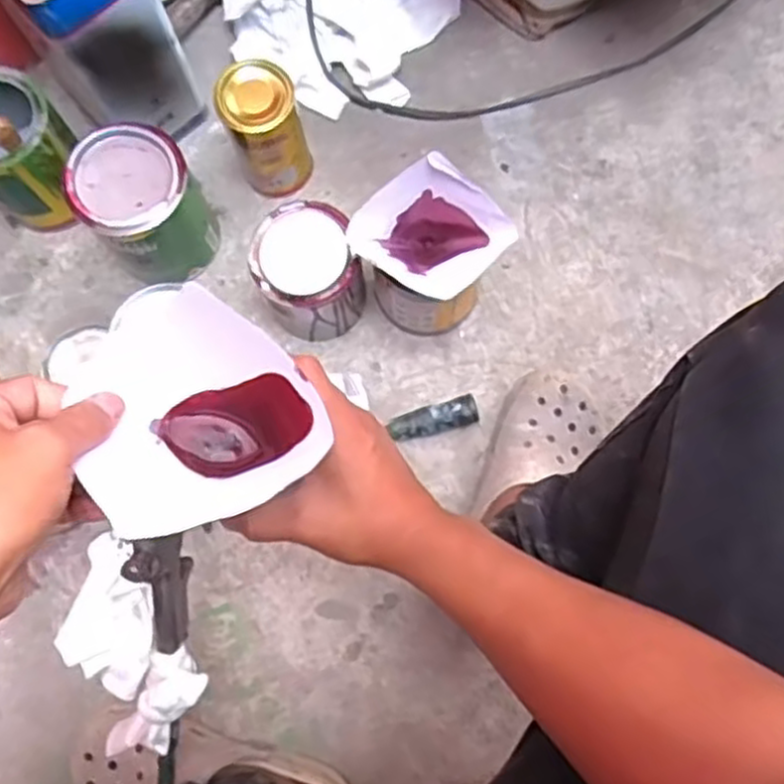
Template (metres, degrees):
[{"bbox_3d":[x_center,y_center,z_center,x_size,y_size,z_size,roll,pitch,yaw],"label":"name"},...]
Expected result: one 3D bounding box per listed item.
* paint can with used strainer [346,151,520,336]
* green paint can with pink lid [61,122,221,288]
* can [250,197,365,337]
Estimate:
[{"bbox_3d":[0.031,-0.120,0.697,0.112,0.190,0.096,40,82,8],"label":"paint can with used strainer"},{"bbox_3d":[-0.234,-0.176,0.743,0.101,0.136,0.105,0,79,1],"label":"green paint can with pink lid"},{"bbox_3d":[-0.077,-0.111,0.733,0.091,0.124,0.097,0,79,1],"label":"can"}]

